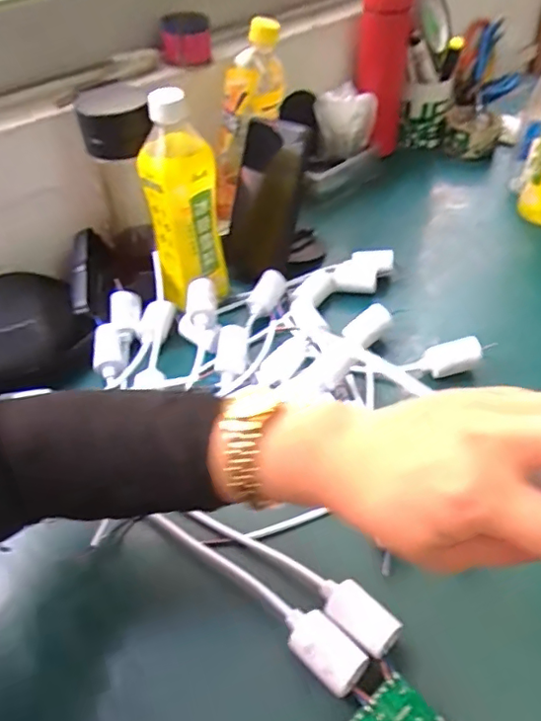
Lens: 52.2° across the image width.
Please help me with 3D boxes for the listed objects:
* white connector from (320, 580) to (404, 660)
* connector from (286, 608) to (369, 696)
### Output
[{"bbox_3d":[0.054,0.162,0.352,0.027,0.015,0.053,-35,52,-26],"label":"white connector"},{"bbox_3d":[0.033,0.178,0.341,0.054,0.023,0.030,33,56,32],"label":"connector"}]

